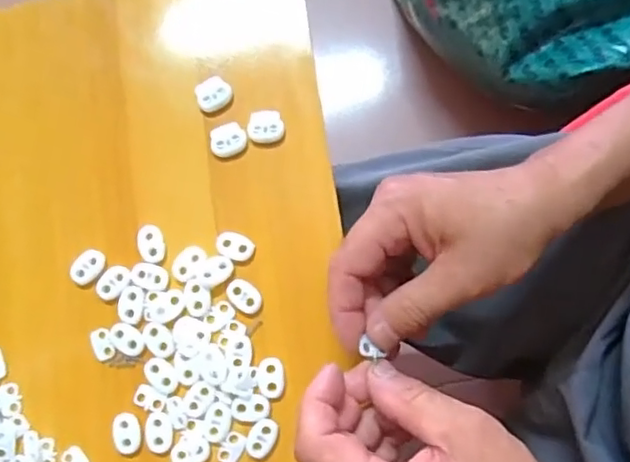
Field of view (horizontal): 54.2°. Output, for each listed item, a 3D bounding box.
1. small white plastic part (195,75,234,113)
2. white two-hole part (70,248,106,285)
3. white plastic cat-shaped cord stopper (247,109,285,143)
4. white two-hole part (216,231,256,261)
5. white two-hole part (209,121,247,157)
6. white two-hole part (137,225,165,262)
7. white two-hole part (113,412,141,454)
[{"bbox_3d":[-0.064,-0.086,0.385,0.022,0.006,0.020,-28,80,-1],"label":"small white plastic part"},{"bbox_3d":[-0.138,0.021,0.375,0.016,0.004,0.023,30,84,8],"label":"white two-hole part"},{"bbox_3d":[-0.030,-0.064,0.379,0.022,0.004,0.019,-5,81,3],"label":"white plastic cat-shaped cord stopper"},{"bbox_3d":[-0.048,0.009,0.370,0.023,0.004,0.015,22,83,7],"label":"white two-hole part"},{"bbox_3d":[-0.054,-0.057,0.380,0.022,0.004,0.019,-30,80,-1],"label":"white two-hole part"},{"bbox_3d":[-0.100,0.007,0.373,0.016,0.004,0.023,-17,80,1],"label":"white two-hole part"},{"bbox_3d":[-0.109,0.117,0.357,0.015,0.004,0.023,-15,80,1],"label":"white two-hole part"}]

